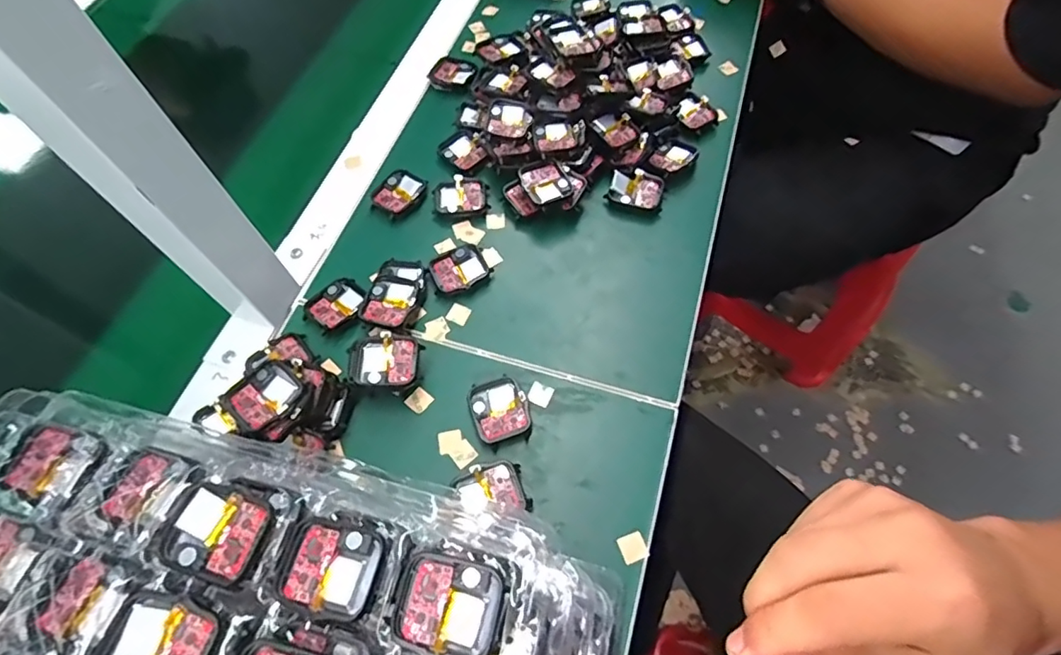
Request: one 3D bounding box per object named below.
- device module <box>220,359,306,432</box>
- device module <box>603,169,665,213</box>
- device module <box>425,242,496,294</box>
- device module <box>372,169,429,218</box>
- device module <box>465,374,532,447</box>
[{"bbox_3d":[-0.171,0.044,0.349,0.037,0.005,0.044,40,71,21],"label":"device module"},{"bbox_3d":[0.089,-0.116,0.460,0.045,0.013,0.035,14,63,10],"label":"device module"},{"bbox_3d":[-0.057,-0.045,0.433,0.047,0.010,0.039,-37,66,-15],"label":"device module"},{"bbox_3d":[-0.112,-0.116,0.469,0.041,0.008,0.044,31,68,18],"label":"device module"},{"bbox_3d":[-0.022,0.057,0.374,0.037,0.011,0.044,-21,63,-8],"label":"device module"}]

